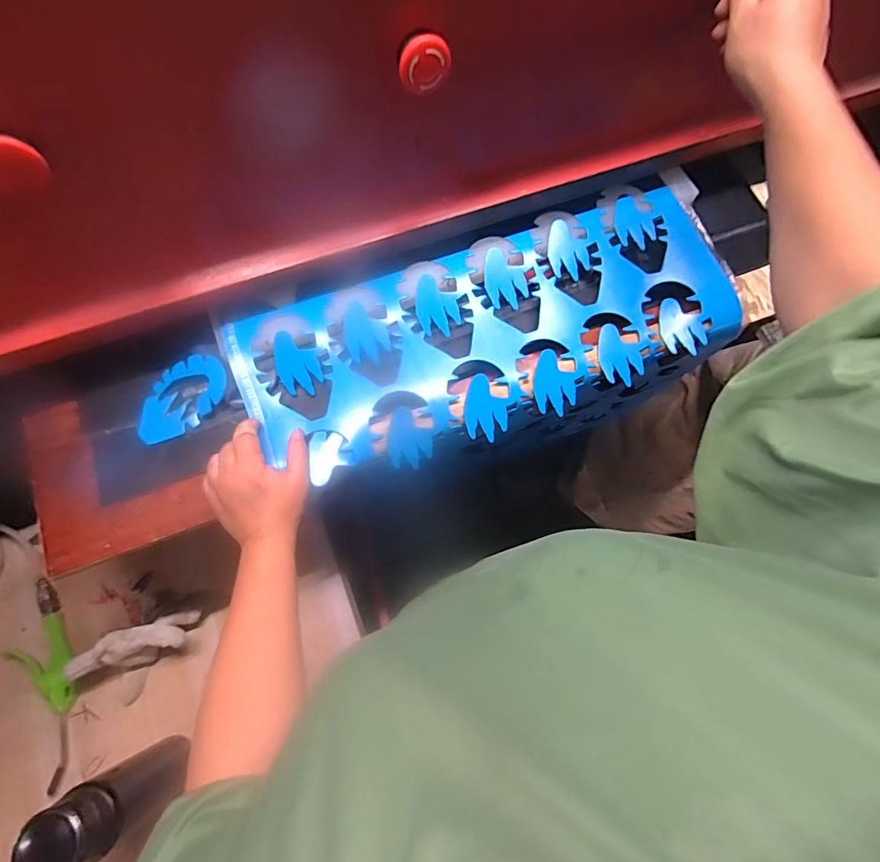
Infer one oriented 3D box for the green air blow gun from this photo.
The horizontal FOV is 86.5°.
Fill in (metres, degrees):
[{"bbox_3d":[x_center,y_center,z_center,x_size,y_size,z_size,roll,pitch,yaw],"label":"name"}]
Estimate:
[{"bbox_3d":[-0.551,0.348,0.659,0.072,0.023,0.268,-27,72,-11],"label":"green air blow gun"}]

